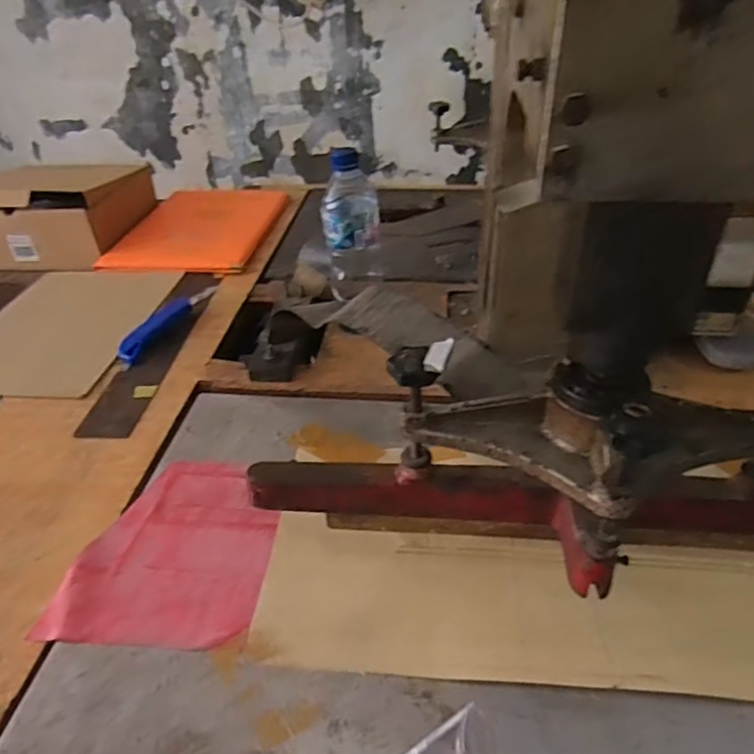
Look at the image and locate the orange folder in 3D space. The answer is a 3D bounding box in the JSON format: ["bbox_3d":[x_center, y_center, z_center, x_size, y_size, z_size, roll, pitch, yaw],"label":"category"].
[{"bbox_3d":[-0.309,-0.262,1.070,0.239,0.020,0.340,2,35,6],"label":"orange folder"}]

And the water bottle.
[{"bbox_3d":[-0.029,-0.183,0.722,0.066,0.155,0.060,-4,35,-2],"label":"water bottle"}]

